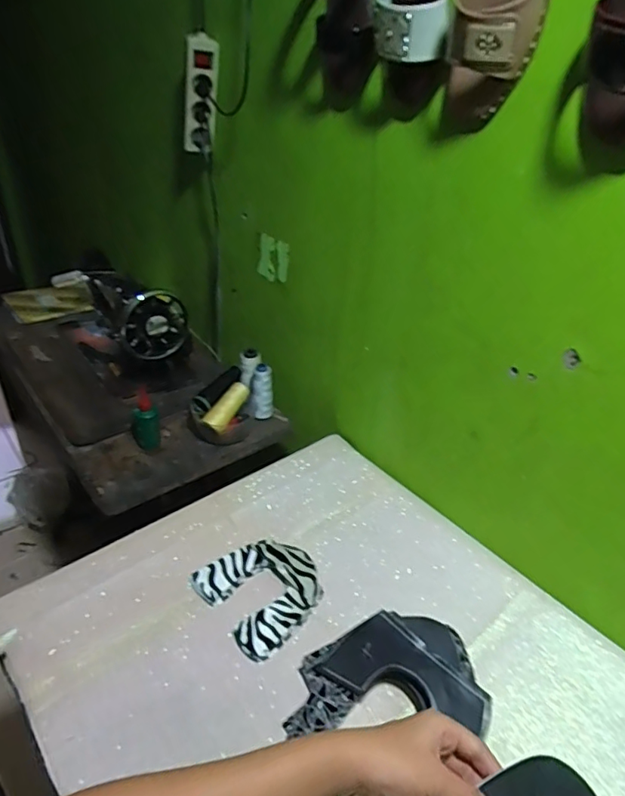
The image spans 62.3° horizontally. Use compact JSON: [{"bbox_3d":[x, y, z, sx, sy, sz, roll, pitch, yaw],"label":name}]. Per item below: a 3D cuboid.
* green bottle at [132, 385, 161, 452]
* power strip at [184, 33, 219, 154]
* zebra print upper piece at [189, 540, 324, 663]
[{"bbox_3d":[-0.306,0.042,0.946,0.044,0.113,0.042,31,42,35],"label":"green bottle"},{"bbox_3d":[-0.202,-0.541,0.938,0.057,0.223,0.042,-9,64,-19],"label":"power strip"},{"bbox_3d":[-0.063,0.260,0.711,0.148,0.022,0.156,-23,41,-34],"label":"zebra print upper piece"}]

